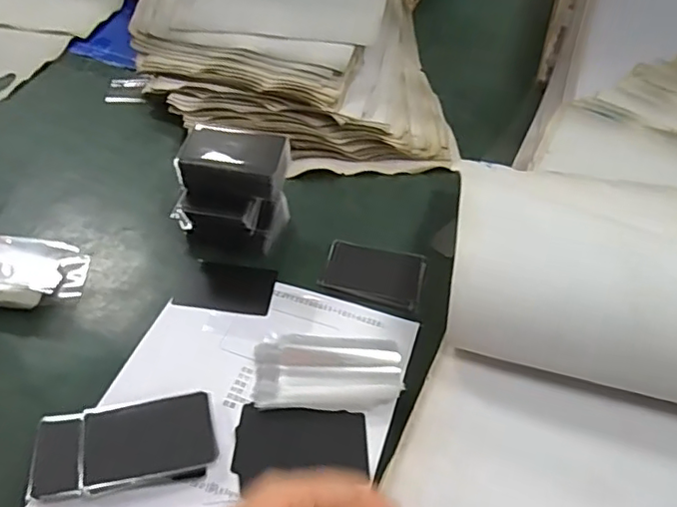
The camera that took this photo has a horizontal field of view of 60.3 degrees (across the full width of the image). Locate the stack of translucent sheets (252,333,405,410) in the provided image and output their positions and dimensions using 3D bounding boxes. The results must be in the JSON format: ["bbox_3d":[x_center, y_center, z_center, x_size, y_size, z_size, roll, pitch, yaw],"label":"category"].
[{"bbox_3d":[-0.008,0.092,0.464,0.113,0.006,0.066,0,48,-3],"label":"stack of translucent sheets"}]

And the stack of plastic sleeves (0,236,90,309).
[{"bbox_3d":[-0.288,0.016,0.497,0.130,0.034,0.067,3,48,0],"label":"stack of plastic sleeves"}]

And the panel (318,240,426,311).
[{"bbox_3d":[0.033,0.017,0.536,0.088,0.004,0.059,14,55,10],"label":"panel"}]

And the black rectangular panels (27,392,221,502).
[{"bbox_3d":[-0.147,0.134,0.405,0.121,0.020,0.062,-11,49,-13],"label":"black rectangular panels"}]

